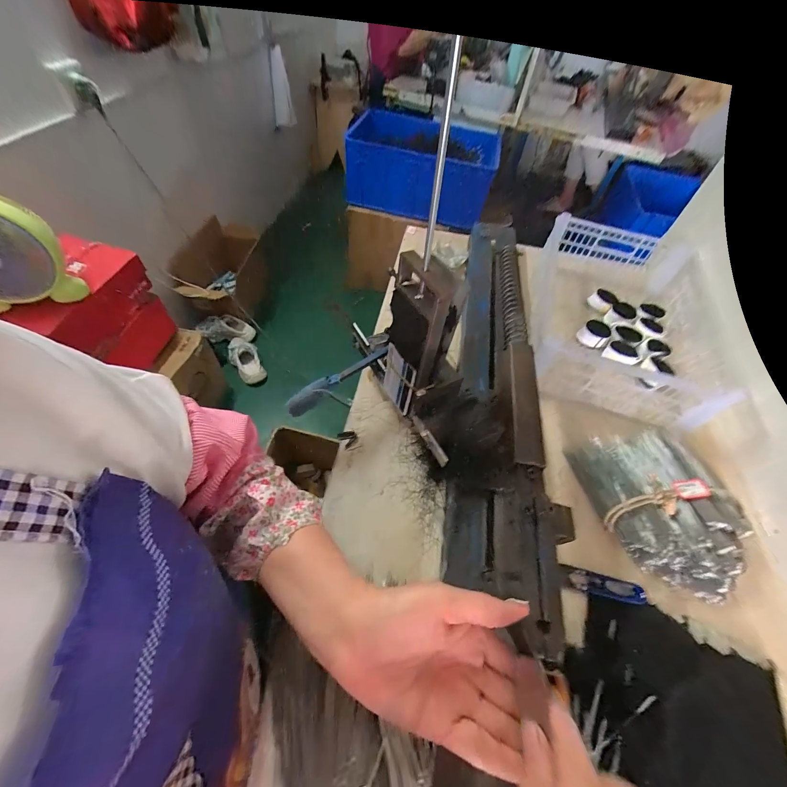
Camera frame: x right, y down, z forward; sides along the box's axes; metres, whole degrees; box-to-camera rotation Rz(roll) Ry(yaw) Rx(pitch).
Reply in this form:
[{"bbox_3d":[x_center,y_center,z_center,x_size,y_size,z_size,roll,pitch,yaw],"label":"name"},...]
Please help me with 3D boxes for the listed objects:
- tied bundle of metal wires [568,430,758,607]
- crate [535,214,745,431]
[{"bbox_3d":[0.355,0.145,0.437,0.154,0.051,0.215,-5,55,-9],"label":"tied bundle of metal wires"},{"bbox_3d":[0.407,-0.148,0.614,0.278,0.121,0.395,14,54,5],"label":"crate"}]

